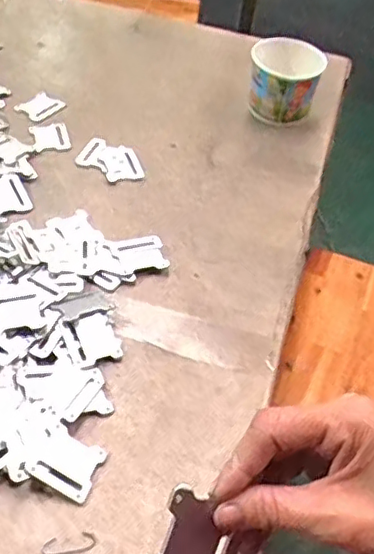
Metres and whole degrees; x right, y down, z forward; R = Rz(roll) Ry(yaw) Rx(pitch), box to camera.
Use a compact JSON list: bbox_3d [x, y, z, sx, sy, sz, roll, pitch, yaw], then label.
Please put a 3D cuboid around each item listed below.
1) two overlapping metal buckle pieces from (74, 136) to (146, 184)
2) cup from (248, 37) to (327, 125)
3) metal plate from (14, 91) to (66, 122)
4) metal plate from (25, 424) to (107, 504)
[{"bbox_3d":[-0.087,-0.135,0.703,0.084,0.005,0.051,29,59,23],"label":"two overlapping metal buckle pieces"},{"bbox_3d":[0.123,-0.247,0.771,0.089,0.077,0.091,3,49,-4],"label":"cup"},{"bbox_3d":[-0.184,-0.214,0.764,0.045,0.005,0.049,33,54,21],"label":"metal plate"},{"bbox_3d":[-0.089,0.138,0.455,0.049,0.004,0.042,32,51,-8],"label":"metal plate"}]

